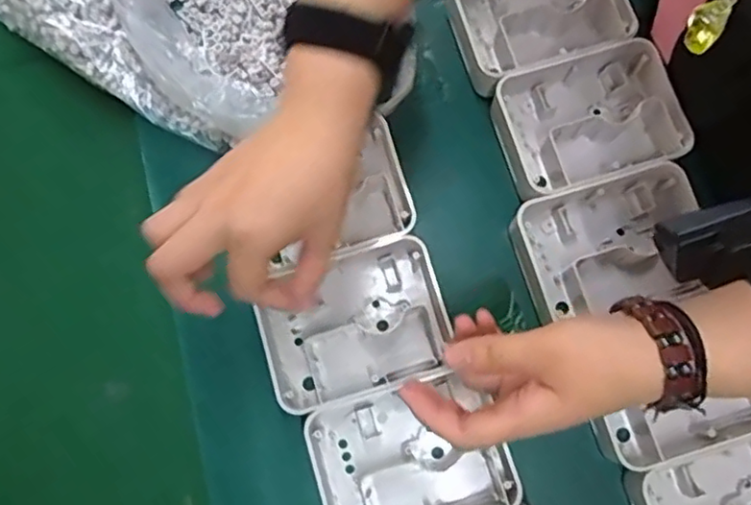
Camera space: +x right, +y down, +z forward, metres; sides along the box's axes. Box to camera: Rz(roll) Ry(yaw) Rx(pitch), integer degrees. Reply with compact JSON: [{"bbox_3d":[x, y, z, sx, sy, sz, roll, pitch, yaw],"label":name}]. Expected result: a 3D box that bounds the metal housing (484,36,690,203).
[{"bbox_3d":[0.163,-0.102,0.487,0.129,0.037,0.100,-16,79,-2],"label":"metal housing"}]

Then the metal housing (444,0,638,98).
[{"bbox_3d":[0.129,-0.193,0.505,0.133,0.036,0.100,-16,79,-2],"label":"metal housing"}]

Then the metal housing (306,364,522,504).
[{"bbox_3d":[0.021,0.142,0.432,0.126,0.037,0.099,-17,77,-4],"label":"metal housing"}]

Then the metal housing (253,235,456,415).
[{"bbox_3d":[-0.018,0.051,0.455,0.133,0.034,0.106,-17,77,-4],"label":"metal housing"}]

